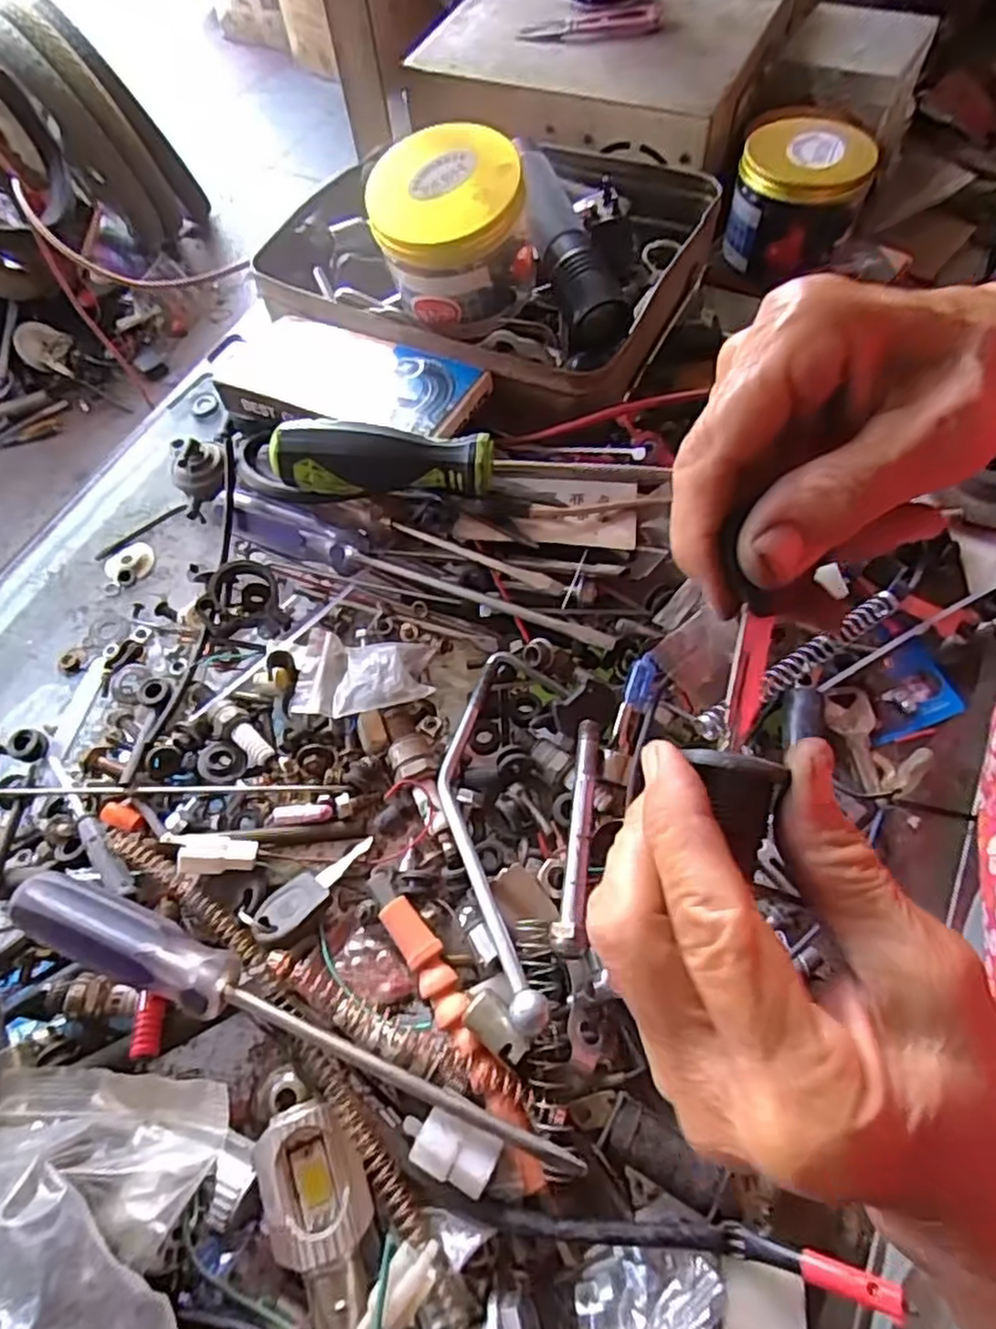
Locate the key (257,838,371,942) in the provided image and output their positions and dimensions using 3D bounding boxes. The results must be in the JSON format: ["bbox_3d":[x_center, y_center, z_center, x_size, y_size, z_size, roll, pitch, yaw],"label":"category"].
[{"bbox_3d":[-0.079,0.094,0.300,0.022,0.011,0.058,39,54,20],"label":"key"}]

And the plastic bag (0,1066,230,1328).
[{"bbox_3d":[-0.138,0.178,0.214,0.091,0.063,0.090,-4,63,1],"label":"plastic bag"}]

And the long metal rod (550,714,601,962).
[{"bbox_3d":[0.033,0.067,0.291,0.013,0.014,0.099,6,63,6],"label":"long metal rod"}]

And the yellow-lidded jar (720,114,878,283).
[{"bbox_3d":[0.199,-0.311,0.468,0.078,0.060,0.083,-1,63,2],"label":"yellow-lidded jar"}]

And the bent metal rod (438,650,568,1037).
[{"bbox_3d":[-0.001,0.063,0.299,0.053,0.030,0.162,4,63,5],"label":"bent metal rod"}]

